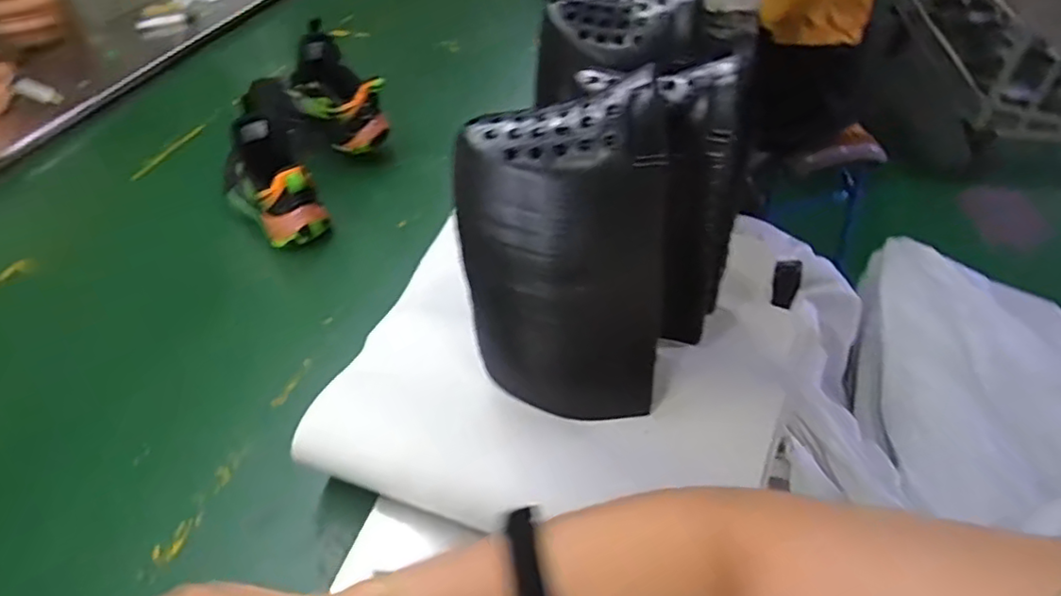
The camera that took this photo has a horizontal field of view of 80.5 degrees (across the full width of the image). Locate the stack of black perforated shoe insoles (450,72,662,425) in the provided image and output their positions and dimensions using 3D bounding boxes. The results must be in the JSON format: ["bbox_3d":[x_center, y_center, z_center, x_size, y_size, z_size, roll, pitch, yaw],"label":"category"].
[{"bbox_3d":[0.021,-0.017,0.482,0.145,0.264,0.105,-4,46,-3],"label":"stack of black perforated shoe insoles"}]

